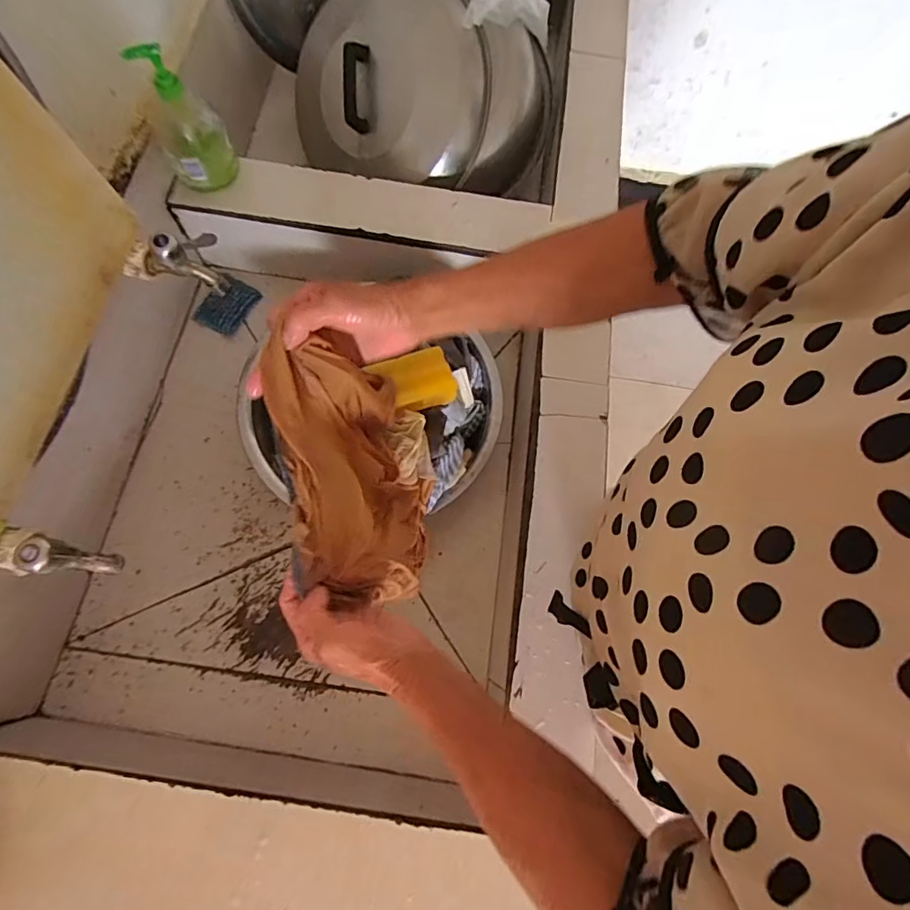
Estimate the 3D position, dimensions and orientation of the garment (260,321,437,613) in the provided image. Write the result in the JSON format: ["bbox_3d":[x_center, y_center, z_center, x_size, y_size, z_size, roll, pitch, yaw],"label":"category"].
[{"bbox_3d":[-0.082,0.017,0.473,0.115,0.210,0.224,-8,72,-5],"label":"garment"}]

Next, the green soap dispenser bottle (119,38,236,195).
[{"bbox_3d":[-0.351,-0.436,0.634,0.082,0.150,0.096,-29,75,-11],"label":"green soap dispenser bottle"}]

